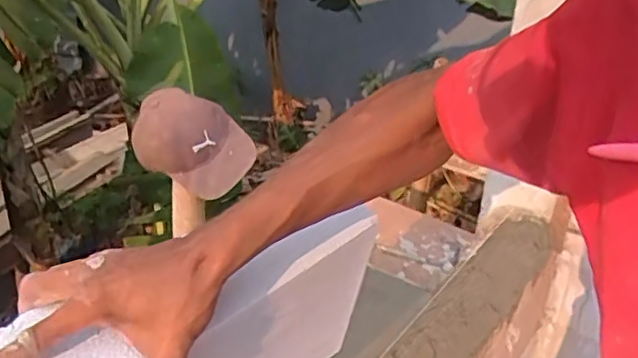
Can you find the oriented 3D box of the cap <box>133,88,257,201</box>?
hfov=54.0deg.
[{"bbox_3d":[-0.242,-0.075,1.224,0.225,0.173,0.133,-6,30,-15],"label":"cap"}]

